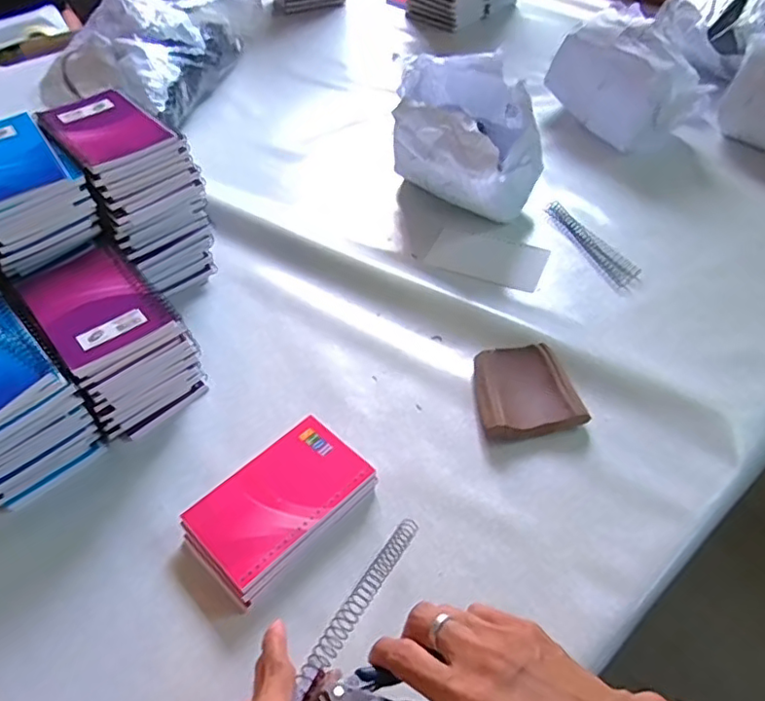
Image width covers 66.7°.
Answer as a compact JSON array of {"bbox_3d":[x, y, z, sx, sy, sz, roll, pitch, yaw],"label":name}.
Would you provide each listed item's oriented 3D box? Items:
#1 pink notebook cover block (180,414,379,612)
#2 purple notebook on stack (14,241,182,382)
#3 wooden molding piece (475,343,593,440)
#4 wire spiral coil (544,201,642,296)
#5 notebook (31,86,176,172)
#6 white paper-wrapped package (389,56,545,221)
[{"bbox_3d":[-0.078,0.118,0.450,0.135,0.033,0.087,-37,57,-26],"label":"pink notebook cover block"},{"bbox_3d":[-0.234,-0.037,0.479,0.086,0.018,0.131,-32,54,-25],"label":"purple notebook on stack"},{"bbox_3d":[0.129,0.034,0.518,0.087,0.023,0.087,-5,49,-1],"label":"wooden molding piece"},{"bbox_3d":[0.240,-0.123,0.666,0.040,0.016,0.156,-18,50,-13],"label":"wire spiral coil"},{"bbox_3d":[-0.257,-0.210,0.539,0.087,0.008,0.119,-34,55,-26],"label":"notebook"},{"bbox_3d":[0.090,-0.251,0.701,0.139,0.137,0.211,-36,56,-26],"label":"white paper-wrapped package"}]

